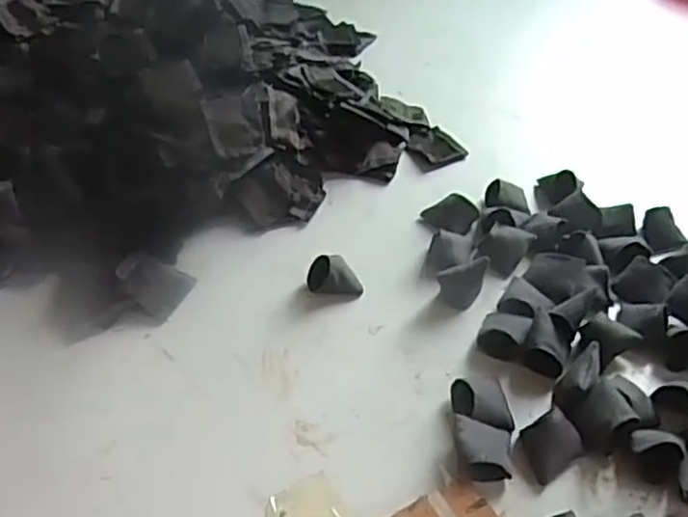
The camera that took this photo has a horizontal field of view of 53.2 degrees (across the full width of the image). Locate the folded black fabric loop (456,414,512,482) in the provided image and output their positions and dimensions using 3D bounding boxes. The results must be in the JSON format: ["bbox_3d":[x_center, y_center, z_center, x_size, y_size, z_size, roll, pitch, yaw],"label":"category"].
[{"bbox_3d":[0.091,0.123,0.441,0.035,0.021,0.041,1,45,0],"label":"folded black fabric loop"}]

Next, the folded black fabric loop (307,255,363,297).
[{"bbox_3d":[-0.007,0.012,0.547,0.042,0.026,0.026,-3,45,-3],"label":"folded black fabric loop"}]

